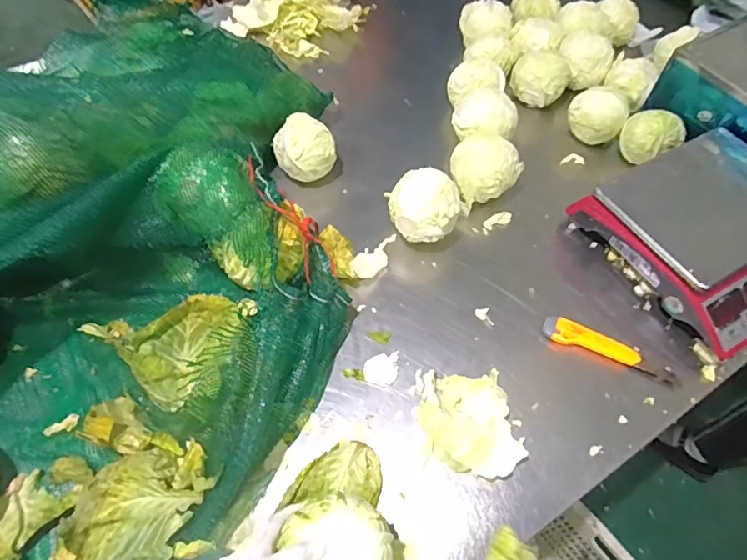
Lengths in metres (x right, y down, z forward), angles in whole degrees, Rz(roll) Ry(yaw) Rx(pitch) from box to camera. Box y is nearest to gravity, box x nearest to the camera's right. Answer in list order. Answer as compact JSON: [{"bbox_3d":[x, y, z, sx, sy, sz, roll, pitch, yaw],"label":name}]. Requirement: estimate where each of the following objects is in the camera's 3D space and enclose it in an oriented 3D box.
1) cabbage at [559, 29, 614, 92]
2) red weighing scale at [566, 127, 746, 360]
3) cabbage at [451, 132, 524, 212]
[{"bbox_3d":[0.430,-0.455,1.028,0.105,0.090,0.095,22,59,13],"label":"cabbage"},{"bbox_3d":[0.553,-0.074,0.817,0.307,0.115,0.320,-23,60,-15],"label":"red weighing scale"},{"bbox_3d":[0.186,-0.186,0.887,0.098,0.107,0.106,0,57,-1],"label":"cabbage"}]

